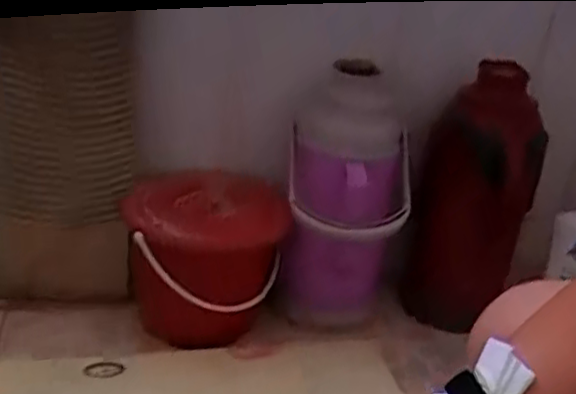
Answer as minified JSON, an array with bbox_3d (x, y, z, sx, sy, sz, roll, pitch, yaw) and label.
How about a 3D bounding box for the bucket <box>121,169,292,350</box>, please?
[{"bbox_3d":[-0.116,0.085,0.967,0.214,0.195,0.196,3,24,-9],"label":"bucket"}]

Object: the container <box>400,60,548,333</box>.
[{"bbox_3d":[0.252,0.022,0.979,0.131,0.370,0.132,20,27,27],"label":"container"}]

